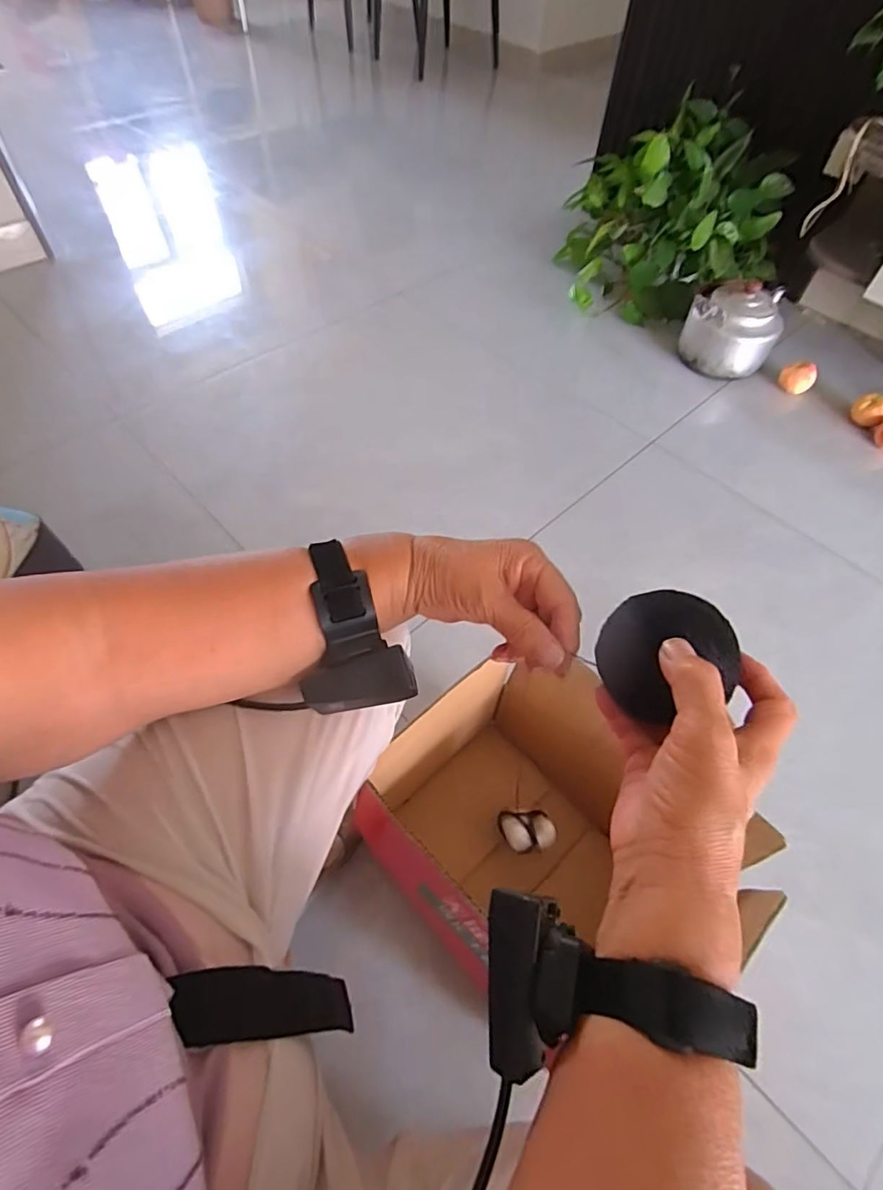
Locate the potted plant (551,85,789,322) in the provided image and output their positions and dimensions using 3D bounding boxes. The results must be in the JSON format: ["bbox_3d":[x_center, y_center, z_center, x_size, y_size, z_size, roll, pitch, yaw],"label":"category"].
[{"bbox_3d":[0.580,-0.951,1.400,0.498,0.326,0.497,7,58,2],"label":"potted plant"}]

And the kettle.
[{"bbox_3d":[0.664,-0.617,1.284,0.196,0.156,0.213,25,59,14],"label":"kettle"}]

